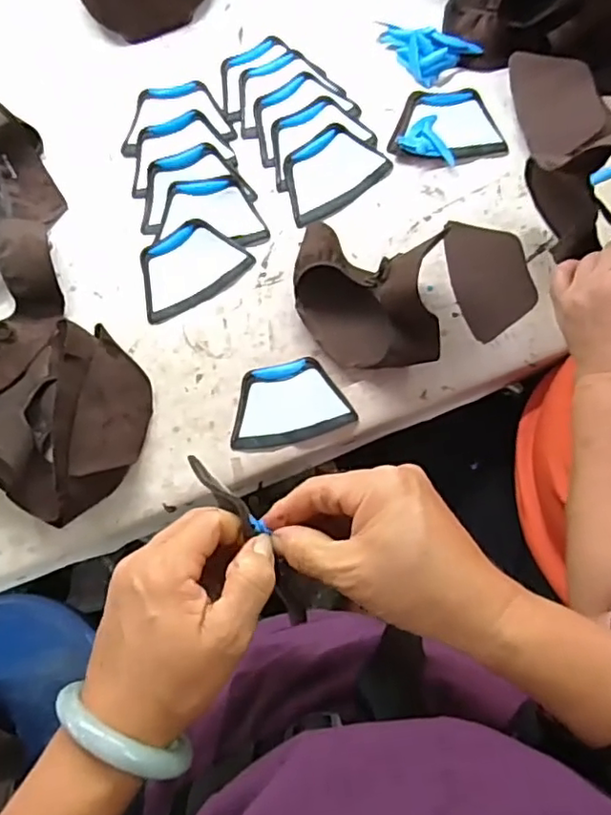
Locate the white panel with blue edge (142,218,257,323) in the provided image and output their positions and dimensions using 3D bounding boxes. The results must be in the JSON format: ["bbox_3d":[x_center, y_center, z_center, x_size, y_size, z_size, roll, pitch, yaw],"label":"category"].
[{"bbox_3d":[-0.121,-0.148,0.627,0.117,0.015,0.074,-28,80,-6],"label":"white panel with blue edge"}]

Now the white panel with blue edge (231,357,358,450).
[{"bbox_3d":[-0.017,-0.005,0.596,0.117,0.010,0.078,-14,79,-3],"label":"white panel with blue edge"}]

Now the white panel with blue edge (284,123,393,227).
[{"bbox_3d":[0.028,-0.256,0.652,0.115,0.015,0.079,-31,80,-6],"label":"white panel with blue edge"}]

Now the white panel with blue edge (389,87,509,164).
[{"bbox_3d":[0.150,-0.308,0.659,0.119,0.007,0.088,-14,79,-3],"label":"white panel with blue edge"}]

